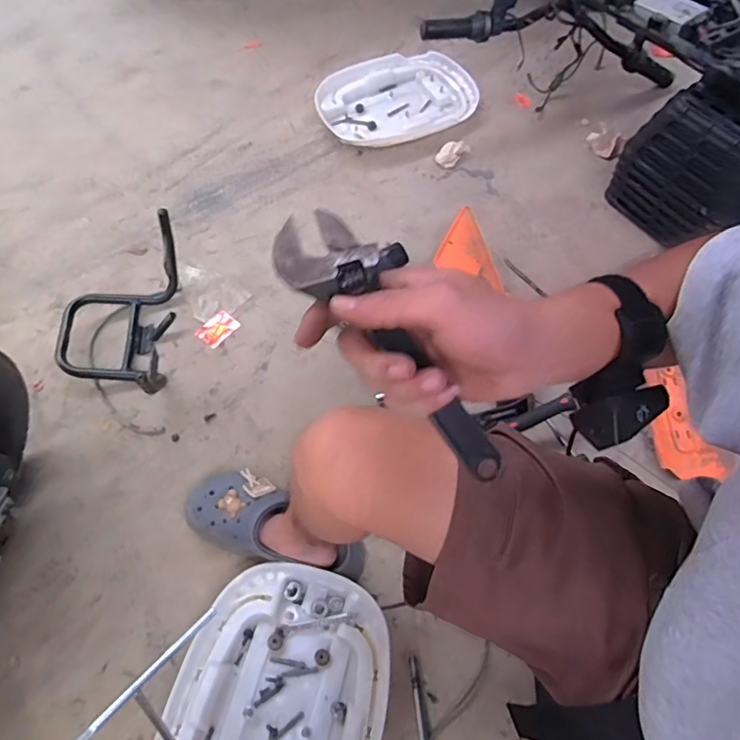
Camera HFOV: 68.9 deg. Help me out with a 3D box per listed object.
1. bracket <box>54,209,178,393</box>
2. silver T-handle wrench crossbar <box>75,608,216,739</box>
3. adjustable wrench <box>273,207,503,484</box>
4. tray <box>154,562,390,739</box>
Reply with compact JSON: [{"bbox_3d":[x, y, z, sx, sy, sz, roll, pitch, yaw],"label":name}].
[{"bbox_3d":[-0.447,-0.108,0.951,0.213,0.139,0.284,-1,61,1],"label":"bracket"},{"bbox_3d":[-0.213,0.289,0.490,0.010,0.009,0.181,35,47,19],"label":"silver T-handle wrench crossbar"},{"bbox_3d":[0.025,-0.012,0.312,0.055,0.024,0.191,-47,108,-21],"label":"adjustable wrench"},{"bbox_3d":[-0.121,0.440,0.688,0.267,0.041,0.350,15,63,10],"label":"tray"}]

